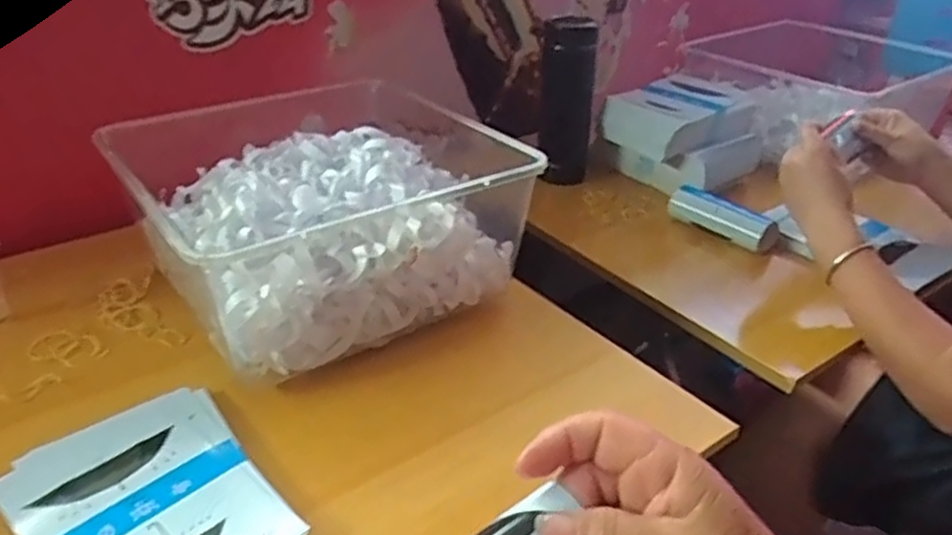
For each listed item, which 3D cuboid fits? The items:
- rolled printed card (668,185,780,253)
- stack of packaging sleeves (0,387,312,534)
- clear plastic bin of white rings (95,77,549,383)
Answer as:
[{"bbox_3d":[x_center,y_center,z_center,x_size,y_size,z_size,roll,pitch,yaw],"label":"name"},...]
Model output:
[{"bbox_3d":[0.289,-0.059,0.865,0.033,0.039,0.134,-25,40,-37],"label":"rolled printed card"},{"bbox_3d":[-0.206,0.150,0.460,0.134,0.017,0.188,-23,38,-34],"label":"stack of packaging sleeves"},{"bbox_3d":[-0.140,-0.045,0.664,0.298,0.143,0.288,-19,37,-30],"label":"clear plastic bin of white rings"}]

